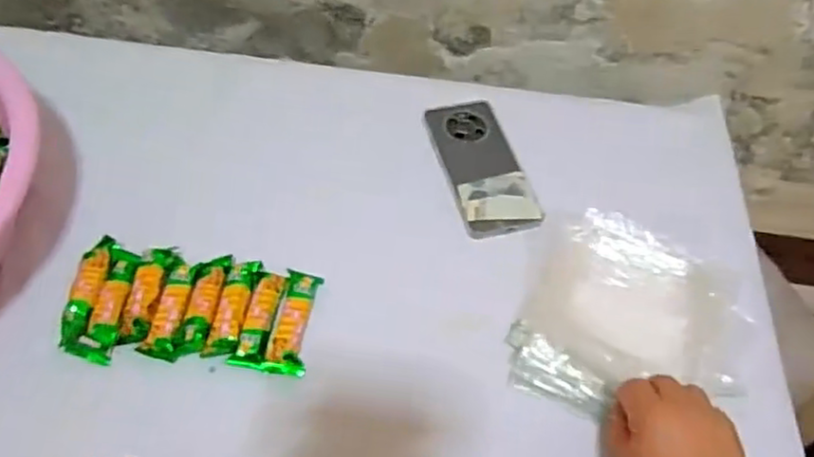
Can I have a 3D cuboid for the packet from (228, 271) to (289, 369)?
[{"bbox_3d":[-0.119,0.073,0.549,0.024,0.010,0.085,10,55,2],"label":"packet"}]

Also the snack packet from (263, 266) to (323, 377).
[{"bbox_3d":[-0.093,0.078,0.558,0.029,0.024,0.091,3,56,5],"label":"snack packet"}]

